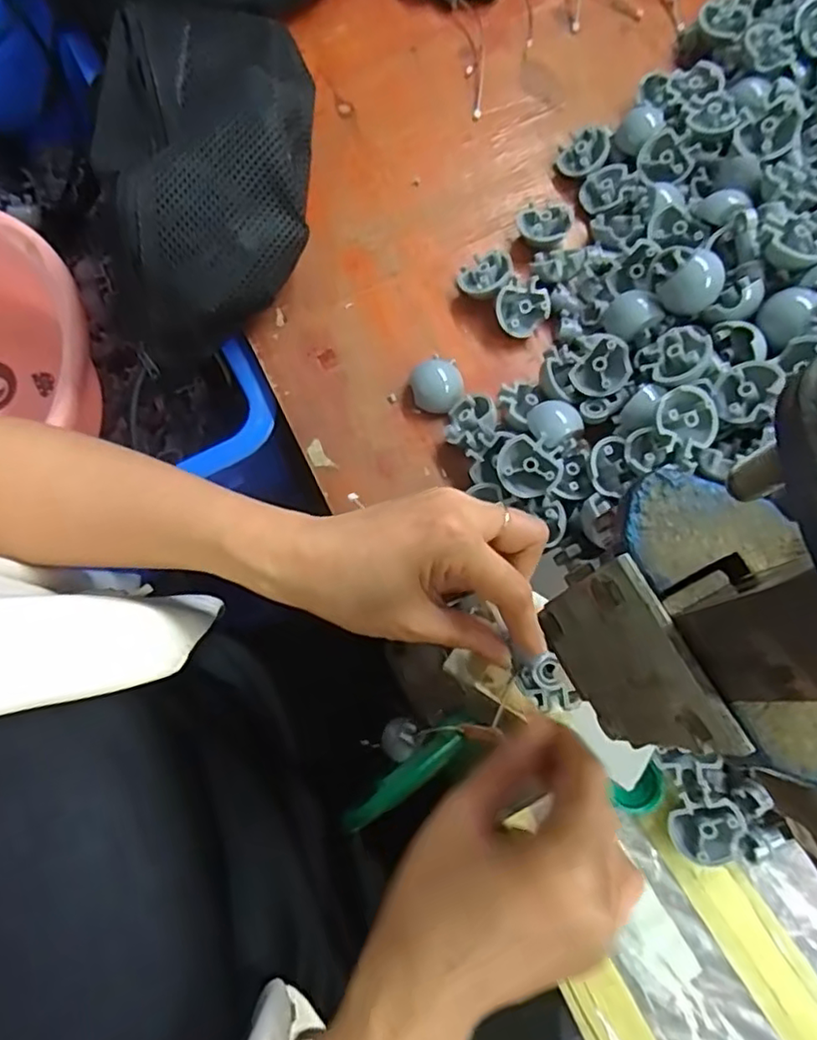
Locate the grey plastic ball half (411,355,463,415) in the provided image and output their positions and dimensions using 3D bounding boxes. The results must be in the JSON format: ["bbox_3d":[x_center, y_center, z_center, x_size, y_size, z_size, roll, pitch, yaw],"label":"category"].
[{"bbox_3d":[0.019,-0.086,0.408,0.032,0.017,0.034,11,74,2],"label":"grey plastic ball half"}]

